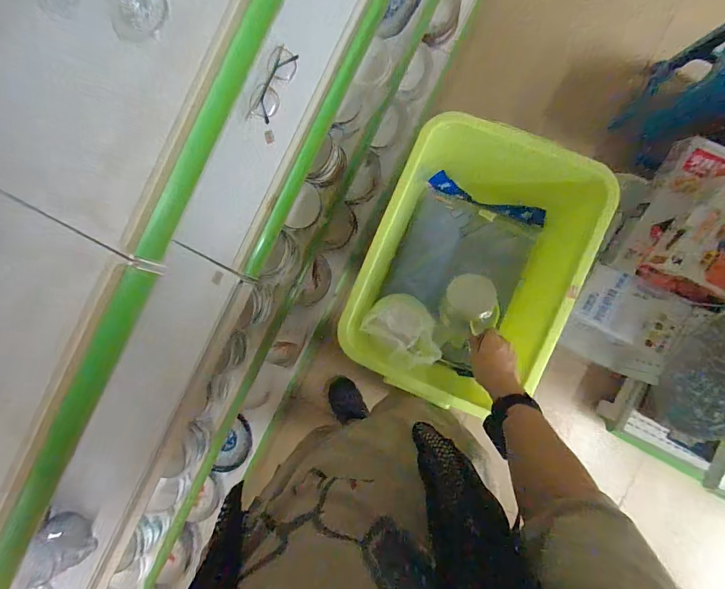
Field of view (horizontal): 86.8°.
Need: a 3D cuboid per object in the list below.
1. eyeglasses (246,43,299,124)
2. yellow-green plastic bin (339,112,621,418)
[{"bbox_3d":[-0.163,-0.376,0.687,0.050,0.017,0.133,24,93,-36],"label":"eyeglasses"},{"bbox_3d":[0.226,-0.075,0.817,0.372,0.244,0.518,24,92,6],"label":"yellow-green plastic bin"}]

